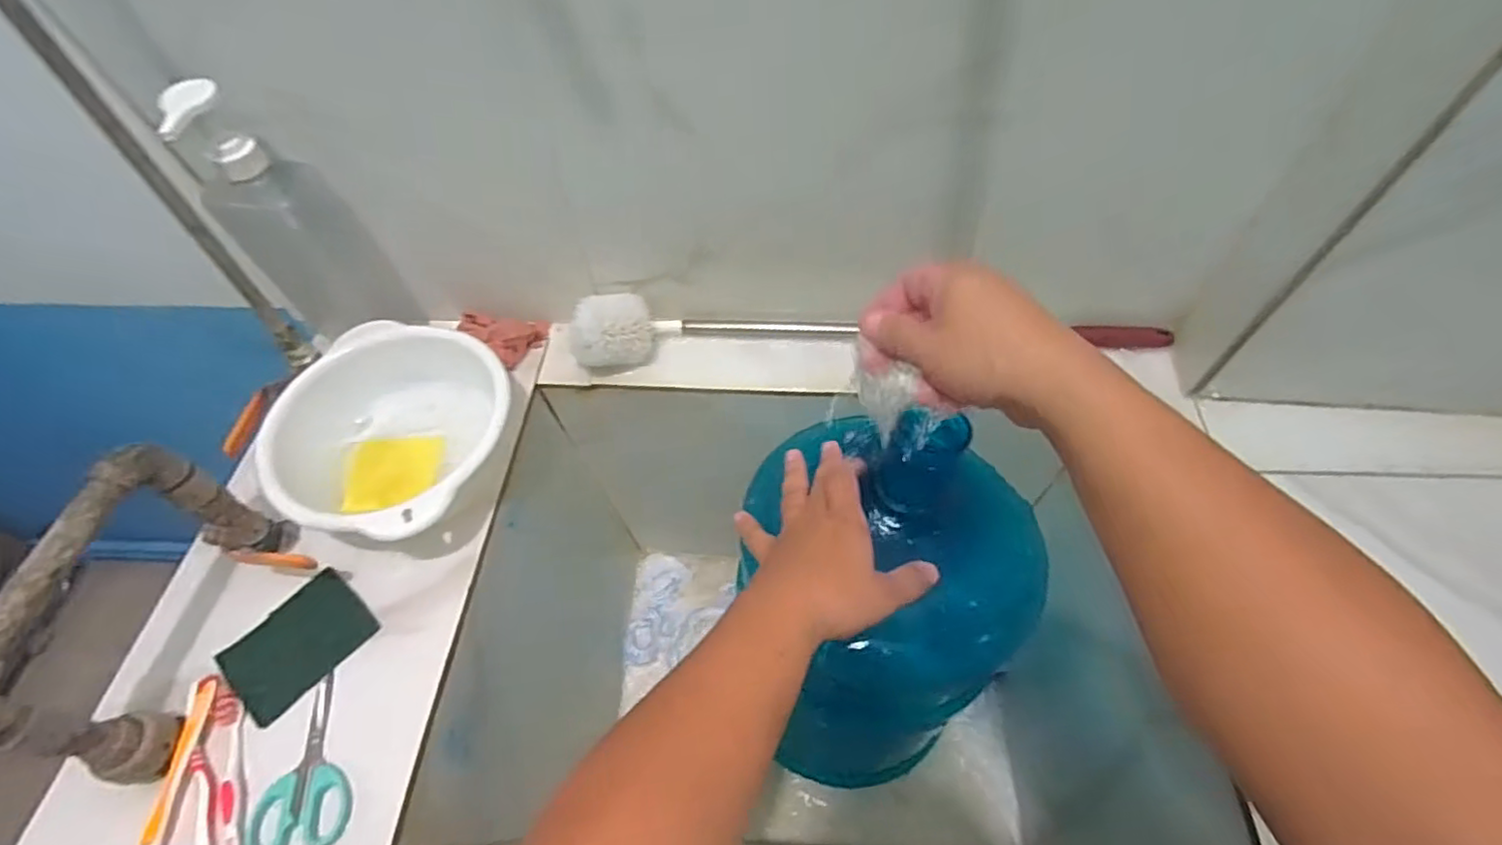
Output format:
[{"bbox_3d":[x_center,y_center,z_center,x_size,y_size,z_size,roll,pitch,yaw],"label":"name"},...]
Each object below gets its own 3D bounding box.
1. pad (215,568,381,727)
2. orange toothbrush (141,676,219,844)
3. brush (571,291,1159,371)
[{"bbox_3d":[-0.365,0.178,0.514,0.075,0.011,0.101,33,64,22],"label":"pad"},{"bbox_3d":[-0.410,0.272,0.440,0.016,0.008,0.178,-5,57,-1],"label":"orange toothbrush"},{"bbox_3d":[0.120,-0.099,0.650,0.596,0.098,0.080,-4,57,0],"label":"brush"}]

